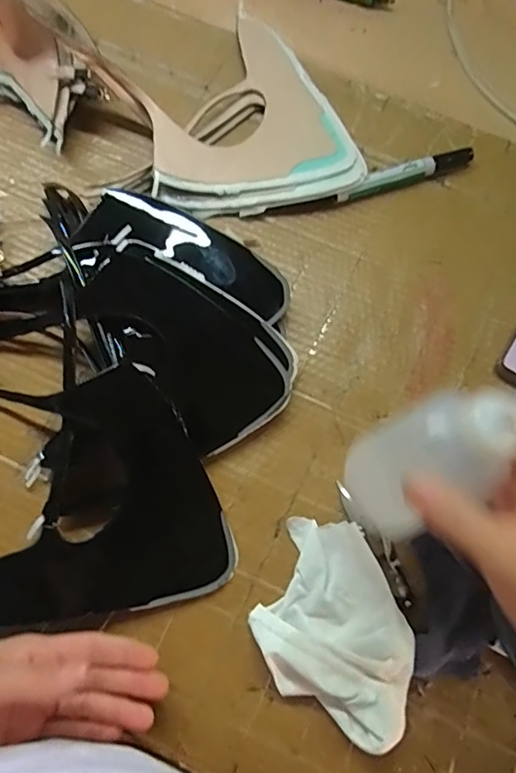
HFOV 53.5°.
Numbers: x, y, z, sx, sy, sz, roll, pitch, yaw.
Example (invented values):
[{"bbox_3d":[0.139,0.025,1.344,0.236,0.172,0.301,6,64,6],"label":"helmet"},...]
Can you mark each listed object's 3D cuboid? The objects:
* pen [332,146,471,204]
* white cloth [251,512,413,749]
[{"bbox_3d":[0.137,-0.200,0.481,0.139,0.017,0.015,-21,75,-7],"label":"pen"},{"bbox_3d":[0.053,0.174,0.367,0.100,0.023,0.149,-23,76,-8],"label":"white cloth"}]

